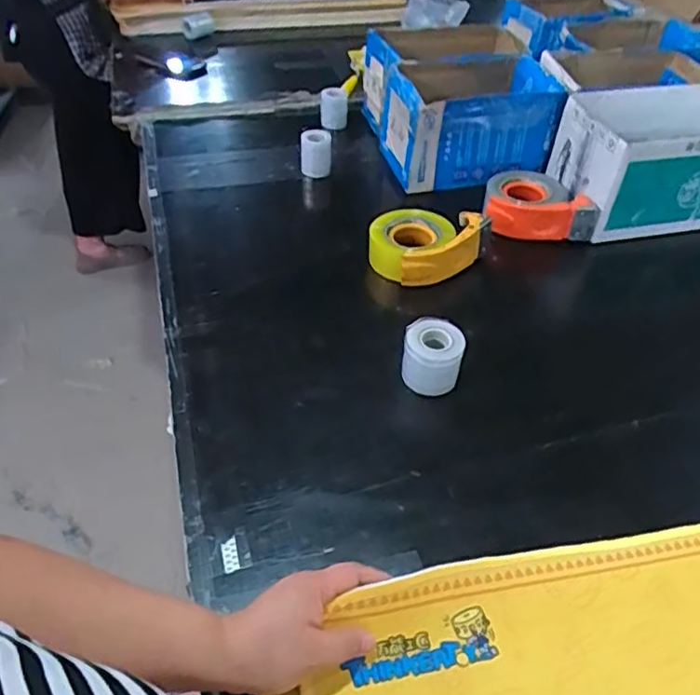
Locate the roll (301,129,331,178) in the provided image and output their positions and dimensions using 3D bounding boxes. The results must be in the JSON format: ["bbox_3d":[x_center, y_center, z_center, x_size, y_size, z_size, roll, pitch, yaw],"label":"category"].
[{"bbox_3d":[-0.057,-0.326,1.028,0.051,0.069,0.041,-1,44,-4],"label":"roll"}]

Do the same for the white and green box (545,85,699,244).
[{"bbox_3d":[0.506,-0.302,0.980,0.326,0.150,0.186,-9,45,-12],"label":"white and green box"}]

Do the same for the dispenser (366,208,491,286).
[{"bbox_3d":[0.113,-0.149,0.881,0.171,0.069,0.113,-10,46,-14],"label":"dispenser"}]

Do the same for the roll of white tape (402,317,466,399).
[{"bbox_3d":[0.095,0.014,0.715,0.065,0.073,0.056,5,45,1],"label":"roll of white tape"}]

